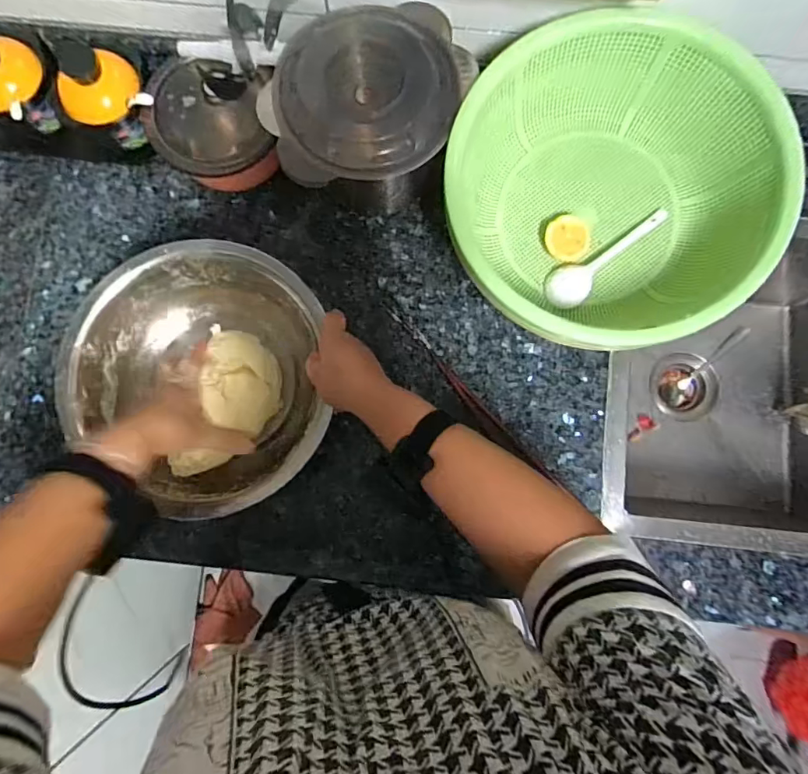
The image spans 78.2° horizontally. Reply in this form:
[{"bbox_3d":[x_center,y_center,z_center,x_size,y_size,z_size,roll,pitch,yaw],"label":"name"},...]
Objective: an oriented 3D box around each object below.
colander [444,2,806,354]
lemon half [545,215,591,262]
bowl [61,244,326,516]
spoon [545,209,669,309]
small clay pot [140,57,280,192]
[{"bbox_3d":[0.204,-0.206,0.527,0.312,0.129,0.297,0,83,0],"label":"colander"},{"bbox_3d":[0.190,-0.171,0.574,0.050,0.018,0.052,0,83,0],"label":"lemon half"},{"bbox_3d":[-0.206,-0.015,0.554,0.274,0.087,0.250,0,83,0],"label":"bowl"},{"bbox_3d":[0.237,-0.149,0.572,0.163,0.016,0.046,-34,84,-4],"label":"spoon"},{"bbox_3d":[-0.225,-0.303,0.587,0.130,0.102,0.109,-14,83,-2],"label":"small clay pot"}]

